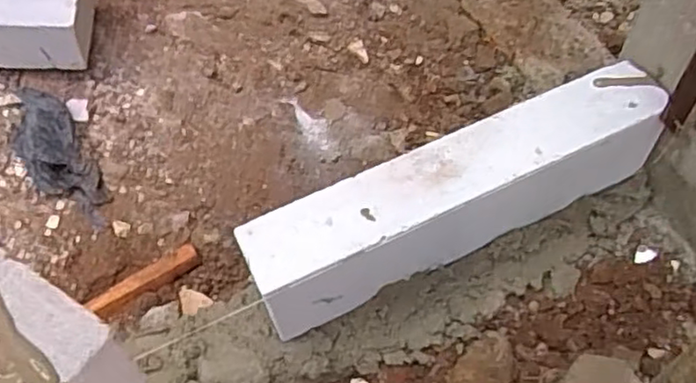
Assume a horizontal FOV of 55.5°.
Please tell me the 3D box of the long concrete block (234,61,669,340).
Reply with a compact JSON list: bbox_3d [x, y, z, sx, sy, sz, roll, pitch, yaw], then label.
[{"bbox_3d":[0.152,0.004,0.914,0.597,0.155,0.108,-24,59,-11],"label":"long concrete block"}]

